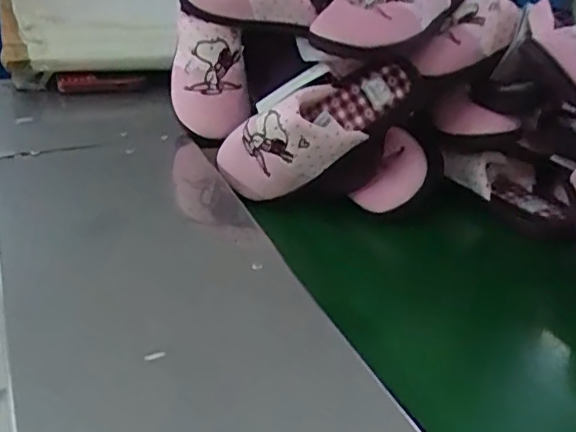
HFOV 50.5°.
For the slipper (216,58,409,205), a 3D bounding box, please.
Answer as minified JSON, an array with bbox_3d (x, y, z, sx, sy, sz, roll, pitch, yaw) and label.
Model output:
[{"bbox_3d":[0.030,-0.103,0.717,0.250,0.096,0.082,-29,24,15],"label":"slipper"}]

